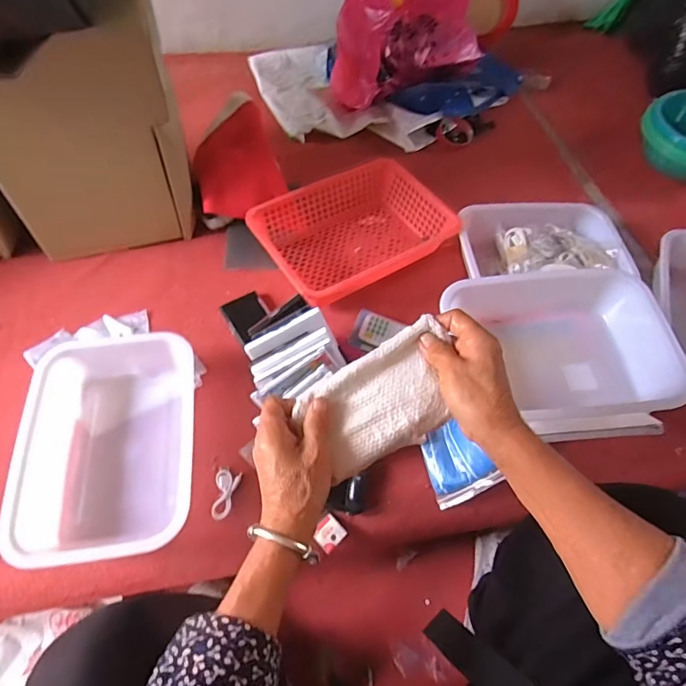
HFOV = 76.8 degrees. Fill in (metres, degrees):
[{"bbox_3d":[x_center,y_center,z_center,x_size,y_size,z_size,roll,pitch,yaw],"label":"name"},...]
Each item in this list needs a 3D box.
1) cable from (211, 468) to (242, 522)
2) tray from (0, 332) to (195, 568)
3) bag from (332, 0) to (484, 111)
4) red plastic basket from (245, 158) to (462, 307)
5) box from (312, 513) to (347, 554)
[{"bbox_3d":[-0.165,0.206,0.591,0.033,0.015,0.066,13,60,4],"label":"cable"},{"bbox_3d":[-0.306,0.129,0.588,0.210,0.072,0.296,-5,60,-6],"label":"tray"},{"bbox_3d":[0.151,-0.688,0.972,0.357,0.236,0.122,-21,63,-15],"label":"bag"},{"bbox_3d":[0.015,-0.201,0.792,0.328,0.084,0.236,-28,65,-18],"label":"red plastic basket"},{"bbox_3d":[-0.018,0.255,0.580,0.037,0.009,0.036,-40,69,-23],"label":"box"}]

